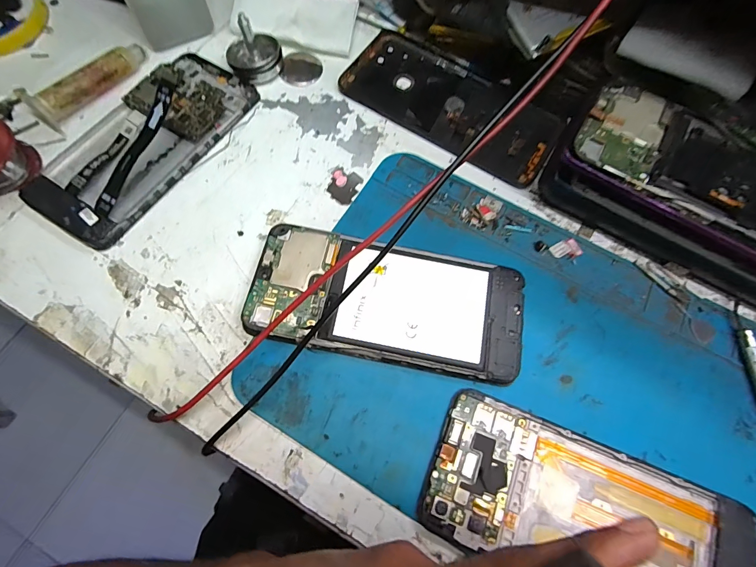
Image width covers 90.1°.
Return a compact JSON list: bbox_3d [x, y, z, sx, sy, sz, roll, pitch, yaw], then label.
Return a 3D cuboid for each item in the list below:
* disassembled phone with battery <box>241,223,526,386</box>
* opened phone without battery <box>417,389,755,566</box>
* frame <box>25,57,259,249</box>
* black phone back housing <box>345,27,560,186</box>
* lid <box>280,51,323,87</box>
[{"bbox_3d":[0.006,0.010,0.226,0.158,0.009,0.071,11,70,1],"label":"disassembled phone with battery"},{"bbox_3d":[0.106,0.115,0.191,0.159,0.011,0.069,22,71,5],"label":"opened phone without battery"},{"bbox_3d":[-0.158,-0.103,0.247,0.077,0.031,0.157,32,71,7],"label":"frame"},{"bbox_3d":[0.055,-0.136,0.285,0.163,0.005,0.073,33,72,9],"label":"black phone back housing"},{"bbox_3d":[-0.059,-0.167,0.294,0.029,0.005,0.030,1,70,-2],"label":"lid"}]

